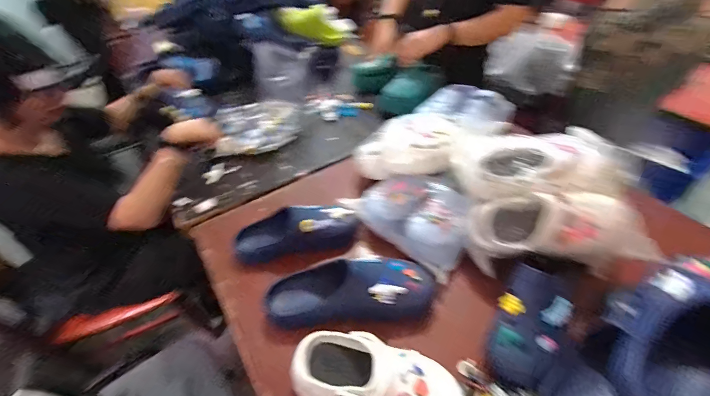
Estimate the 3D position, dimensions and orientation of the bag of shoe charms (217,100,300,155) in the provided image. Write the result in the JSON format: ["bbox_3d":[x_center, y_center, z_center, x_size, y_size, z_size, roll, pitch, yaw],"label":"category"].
[{"bbox_3d":[-0.317,-0.229,1.007,0.273,0.077,0.220,-8,46,-4],"label":"bag of shoe charms"}]

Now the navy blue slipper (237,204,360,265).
[{"bbox_3d":[-0.127,0.076,0.685,0.266,0.078,0.083,-9,47,-5],"label":"navy blue slipper"}]

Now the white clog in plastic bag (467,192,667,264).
[{"bbox_3d":[0.363,0.052,0.598,0.273,0.125,0.086,3,5,6],"label":"white clog in plastic bag"}]

